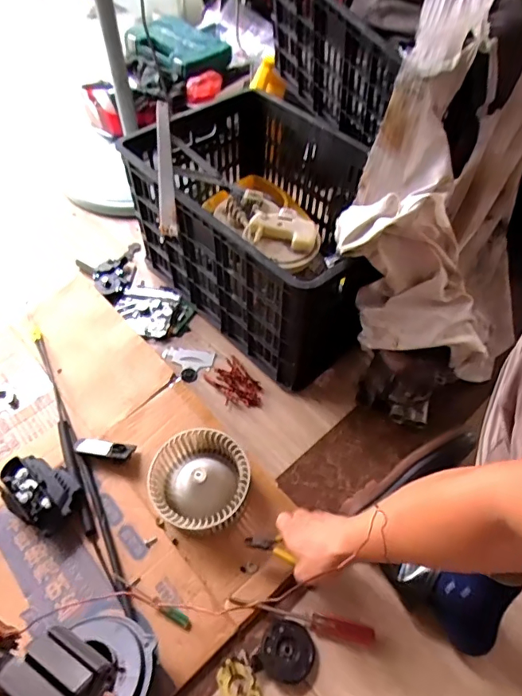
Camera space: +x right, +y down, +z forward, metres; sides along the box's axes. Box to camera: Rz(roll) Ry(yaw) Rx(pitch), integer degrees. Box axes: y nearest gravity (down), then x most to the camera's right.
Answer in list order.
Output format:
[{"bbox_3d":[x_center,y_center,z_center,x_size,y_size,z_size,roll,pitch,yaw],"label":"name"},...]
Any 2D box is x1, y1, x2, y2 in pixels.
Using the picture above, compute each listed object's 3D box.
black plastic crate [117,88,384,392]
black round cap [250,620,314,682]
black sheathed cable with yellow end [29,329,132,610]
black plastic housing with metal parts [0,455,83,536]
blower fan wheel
[{"bbox_3d":[0.008,-0.240,0.946,0.508,0.289,0.359,39,64,24],"label":"black plastic crate"},{"bbox_3d":[0.034,0.399,0.633,0.068,0.018,0.069,-1,55,1],"label":"black round cap"},{"bbox_3d":[-0.314,0.160,0.785,0.026,0.027,0.550,-24,58,-15],"label":"black sheathed cable with yellow end"},{"bbox_3d":[-0.331,0.219,0.727,0.113,0.065,0.083,24,59,17],"label":"black plastic housing with metal parts"},{"bbox_3d":[-0.090,0.203,0.726,0.138,0.075,0.142,-1,55,1],"label":"blower fan wheel"}]

